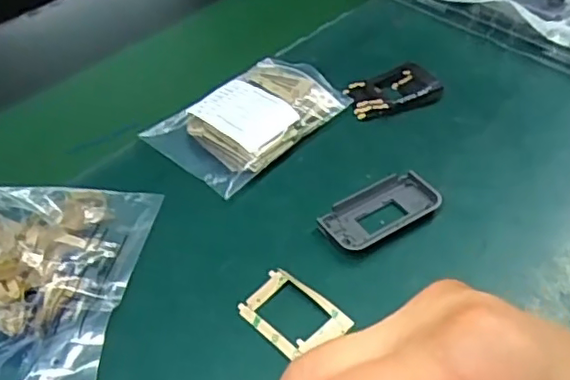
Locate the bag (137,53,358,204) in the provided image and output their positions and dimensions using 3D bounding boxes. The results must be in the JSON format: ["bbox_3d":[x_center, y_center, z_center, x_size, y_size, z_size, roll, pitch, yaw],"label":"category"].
[{"bbox_3d":[-0.026,-0.052,0.438,0.088,0.027,0.128,30,53,31],"label":"bag"}]

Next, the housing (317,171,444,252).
[{"bbox_3d":[0.059,0.013,0.375,0.076,0.010,0.038,-24,46,-20],"label":"housing"}]

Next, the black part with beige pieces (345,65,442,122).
[{"bbox_3d":[0.083,-0.076,0.467,0.070,0.015,0.045,-13,44,-10],"label":"black part with beige pieces"}]

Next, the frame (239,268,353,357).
[{"bbox_3d":[0.005,0.065,0.324,0.040,0.005,0.053,-35,51,-29],"label":"frame"}]

